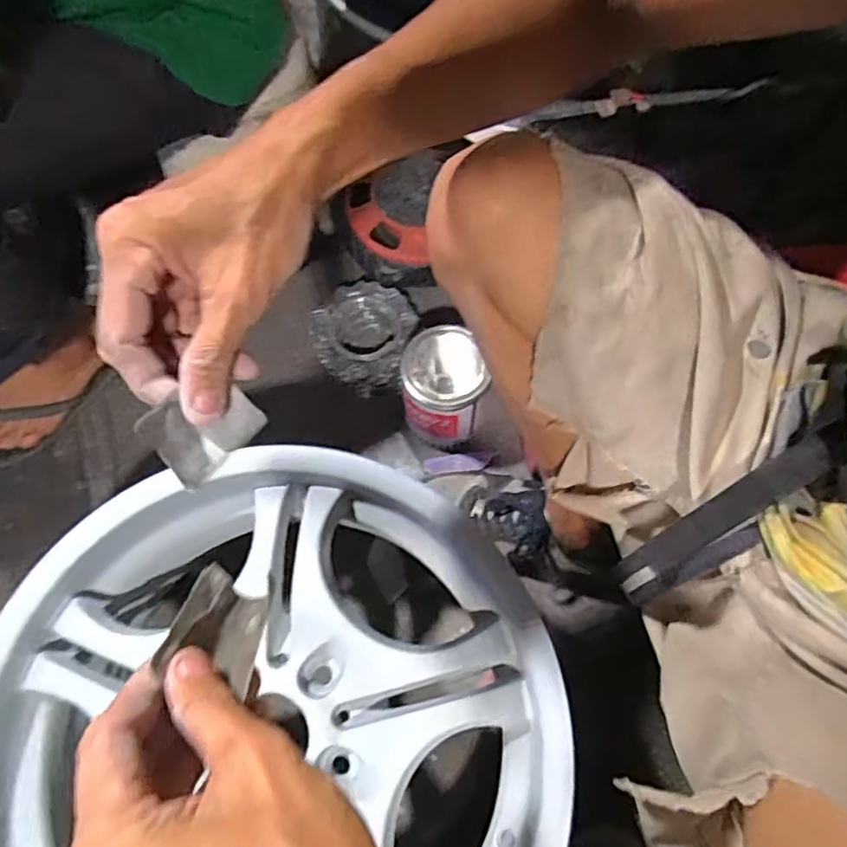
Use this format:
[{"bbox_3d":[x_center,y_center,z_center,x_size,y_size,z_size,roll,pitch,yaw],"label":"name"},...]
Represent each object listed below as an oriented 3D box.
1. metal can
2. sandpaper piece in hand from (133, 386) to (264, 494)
[{"bbox_3d":[0.023,-0.039,0.757,0.094,0.130,0.100,-10,65,-4],"label":"metal can"},{"bbox_3d":[-0.099,0.003,0.300,0.047,0.042,0.029,-40,74,-14],"label":"sandpaper piece in hand"}]

